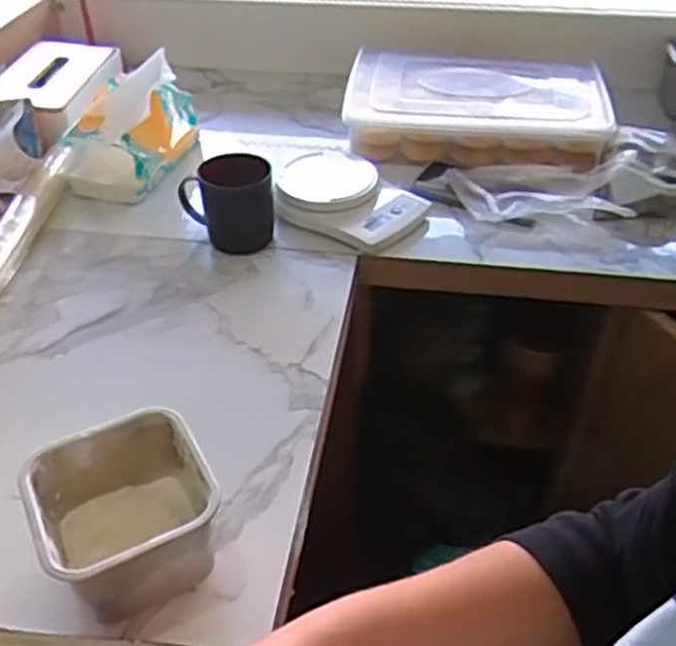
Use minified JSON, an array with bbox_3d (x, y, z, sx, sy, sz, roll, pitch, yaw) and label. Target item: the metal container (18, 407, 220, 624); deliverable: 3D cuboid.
[{"bbox_3d":[-0.154,0.148,0.546,0.121,0.091,0.118,-20,44,-21],"label":"metal container"}]

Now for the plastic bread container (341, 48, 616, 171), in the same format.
[{"bbox_3d":[0.191,-0.311,1.053,0.375,0.090,0.246,10,42,11],"label":"plastic bread container"}]

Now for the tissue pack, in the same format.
[{"bbox_3d":[-0.274,-0.277,1.018,0.125,0.124,0.219,9,41,10],"label":"tissue pack"}]

